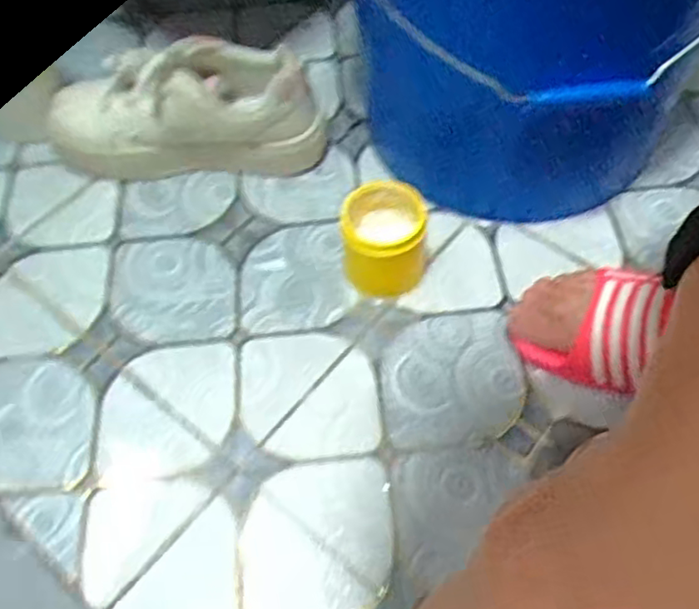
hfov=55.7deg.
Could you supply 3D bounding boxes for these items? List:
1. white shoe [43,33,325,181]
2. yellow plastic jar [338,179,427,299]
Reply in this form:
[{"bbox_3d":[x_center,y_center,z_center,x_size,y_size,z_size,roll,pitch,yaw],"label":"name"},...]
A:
[{"bbox_3d":[-0.154,-0.172,0.582,0.245,0.116,0.071,-1,58,3],"label":"white shoe"},{"bbox_3d":[0.030,-0.054,0.521,0.058,0.075,0.071,0,58,4],"label":"yellow plastic jar"}]

